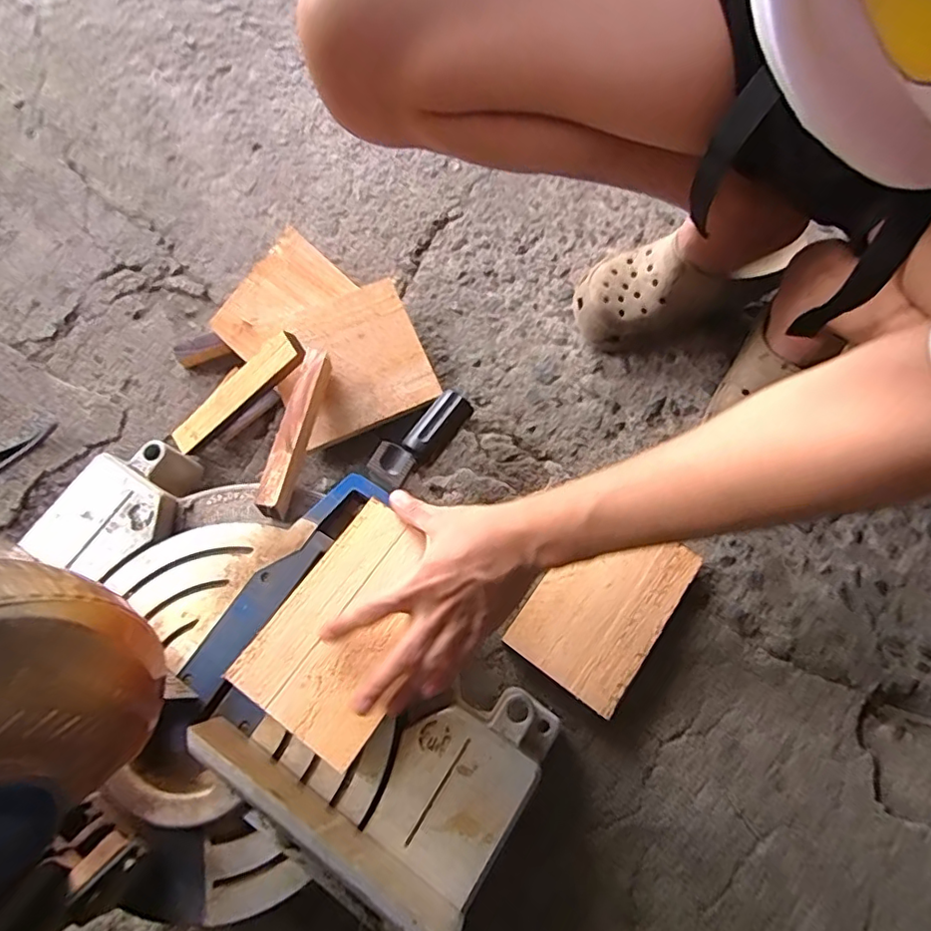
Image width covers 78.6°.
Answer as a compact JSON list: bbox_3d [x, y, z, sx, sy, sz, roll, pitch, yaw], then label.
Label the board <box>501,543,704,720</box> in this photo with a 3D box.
[{"bbox_3d":[0.128,0.129,0.536,0.110,0.022,0.167,35,75,13],"label":"board"}]

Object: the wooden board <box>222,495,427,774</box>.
[{"bbox_3d":[-0.085,0.122,0.438,0.109,0.015,0.169,33,74,13],"label":"wooden board"}]

